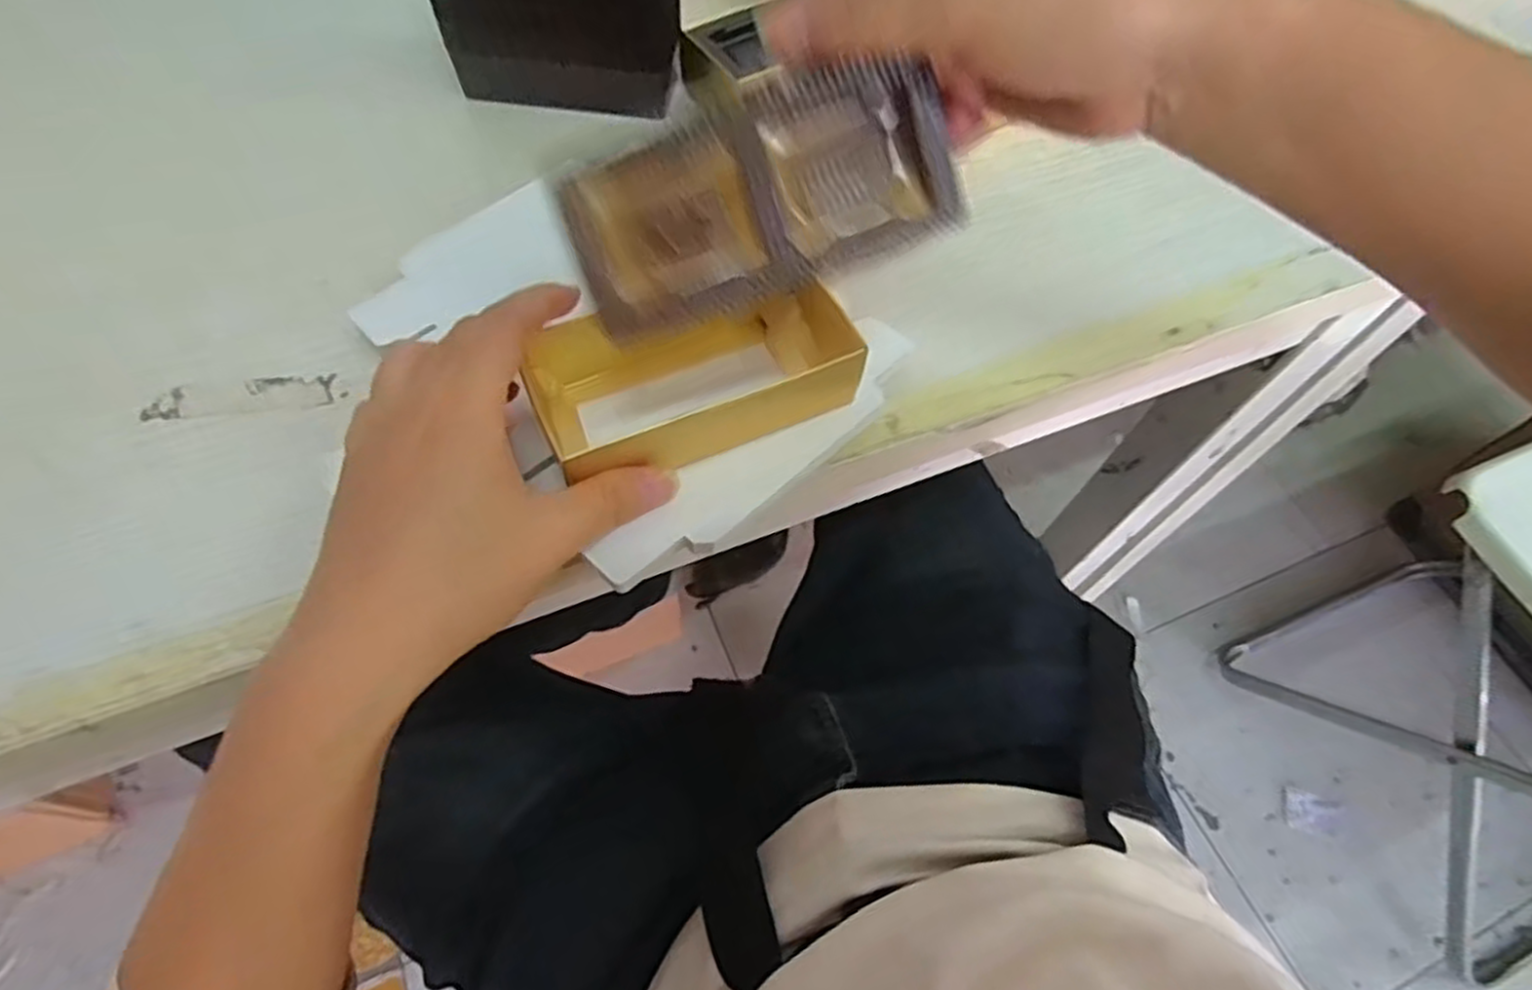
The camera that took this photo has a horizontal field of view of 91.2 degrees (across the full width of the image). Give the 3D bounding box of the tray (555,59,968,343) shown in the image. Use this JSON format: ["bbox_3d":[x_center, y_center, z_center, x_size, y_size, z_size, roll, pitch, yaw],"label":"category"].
[{"bbox_3d":[-0.002,-0.084,0.213,0.106,0.051,0.013,-22,22,0],"label":"tray"}]

